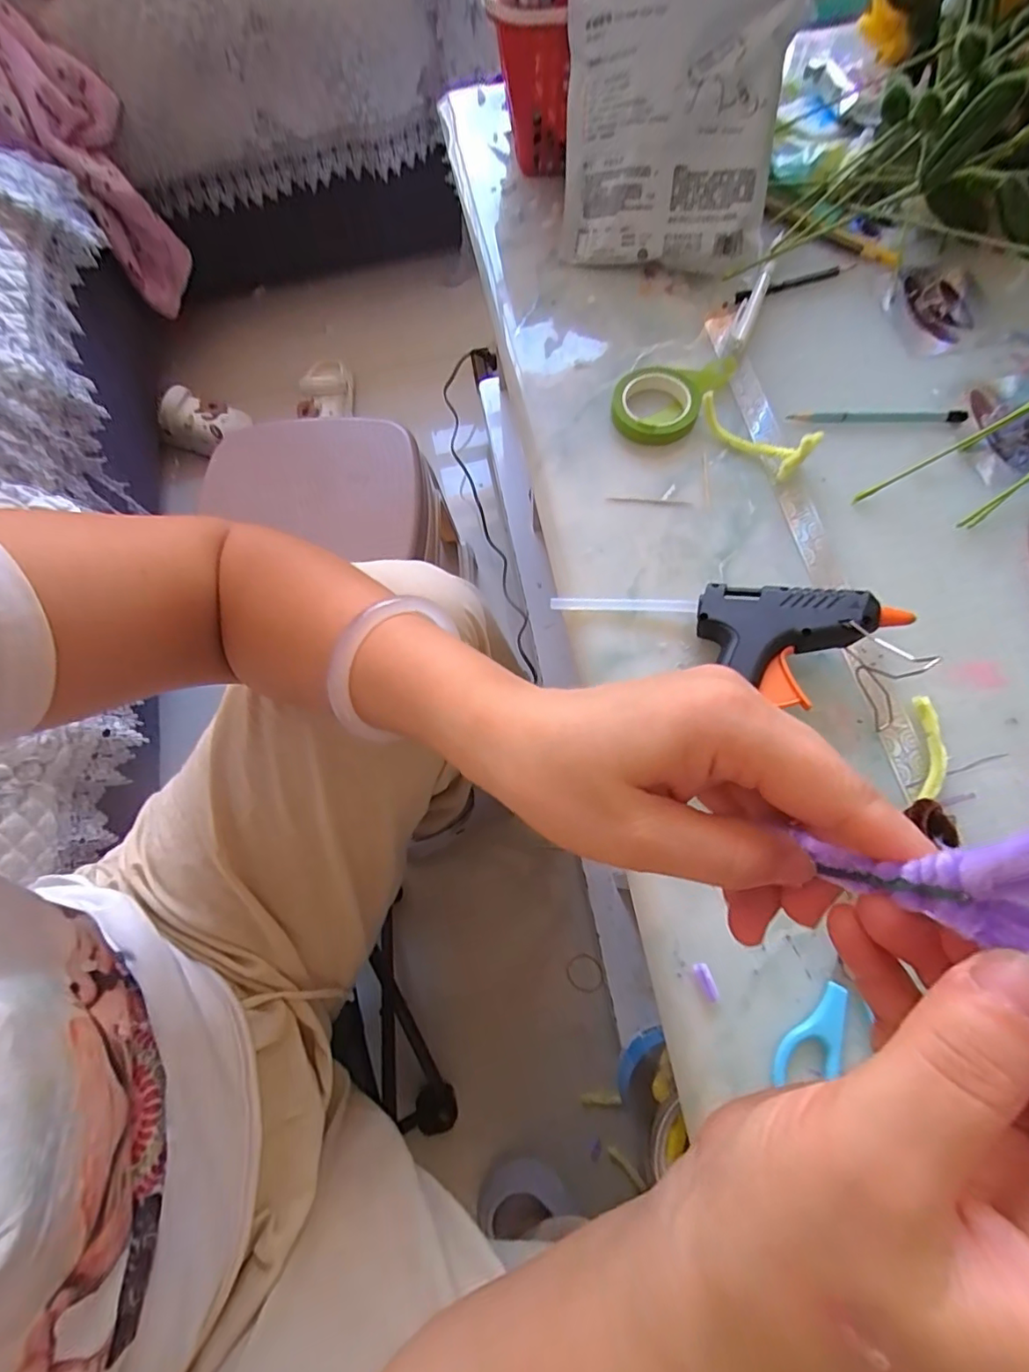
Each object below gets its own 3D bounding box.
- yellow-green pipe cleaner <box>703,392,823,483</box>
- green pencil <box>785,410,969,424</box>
[{"bbox_3d":[0.166,-0.178,0.378,0.083,0.025,0.025,34,75,13],"label":"yellow-green pipe cleaner"},{"bbox_3d":[0.265,-0.196,0.393,0.126,0.004,0.012,-1,70,1],"label":"green pencil"}]

